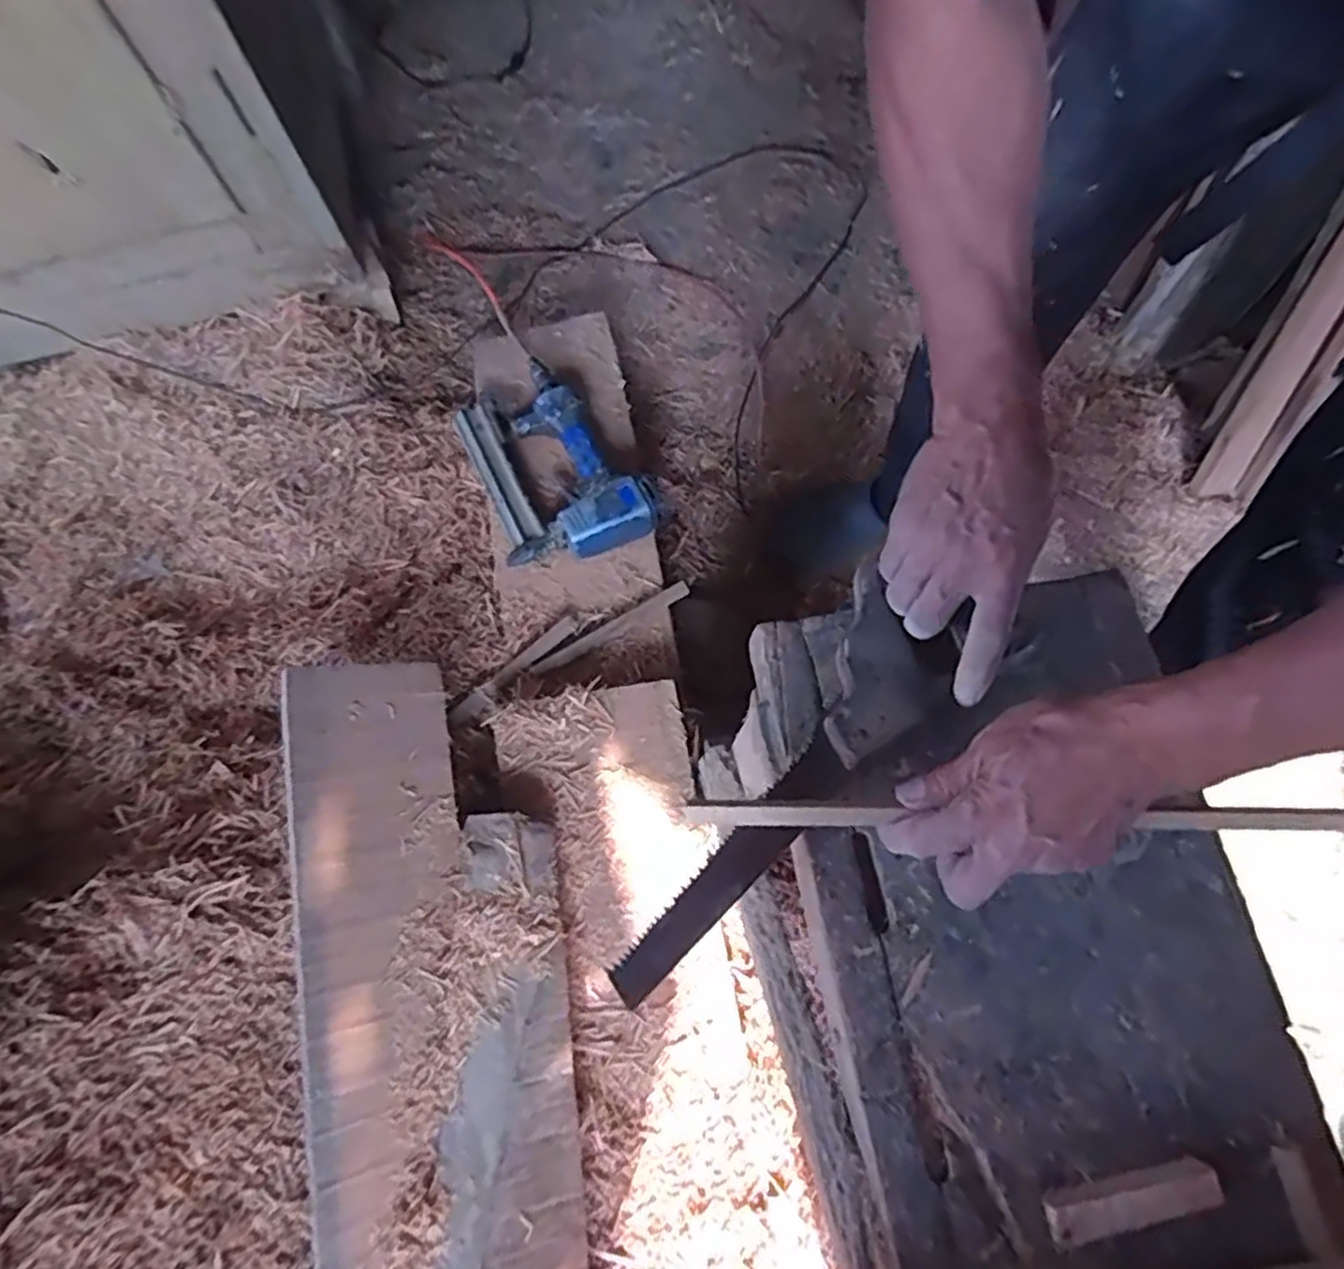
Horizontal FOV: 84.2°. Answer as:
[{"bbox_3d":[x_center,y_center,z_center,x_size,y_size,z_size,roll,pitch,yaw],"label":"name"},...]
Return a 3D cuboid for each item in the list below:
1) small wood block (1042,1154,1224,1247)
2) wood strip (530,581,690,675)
[{"bbox_3d":[0.240,0.295,0.388,0.091,0.011,0.022,-11,74,-5],"label":"small wood block"},{"bbox_3d":[-0.061,-0.007,0.777,0.186,0.006,0.019,-31,79,-18],"label":"wood strip"}]

